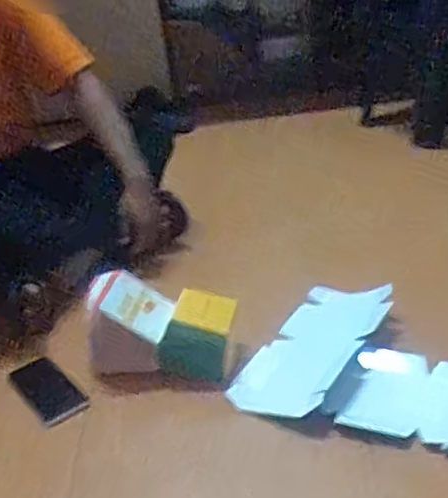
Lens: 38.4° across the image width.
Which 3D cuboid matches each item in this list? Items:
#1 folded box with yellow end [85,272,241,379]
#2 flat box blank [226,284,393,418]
[{"bbox_3d":[-0.098,0.116,1.023,0.232,0.127,0.122,-1,29,12],"label":"folded box with yellow end"},{"bbox_3d":[0.137,0.145,1.012,0.167,0.035,0.313,12,33,32],"label":"flat box blank"}]

